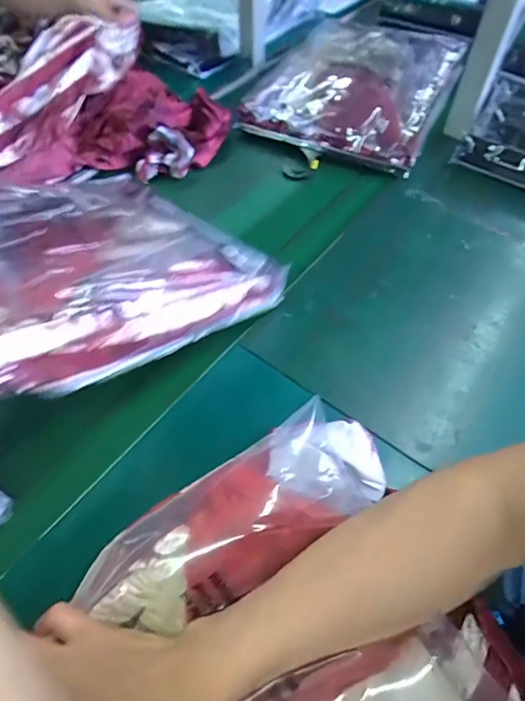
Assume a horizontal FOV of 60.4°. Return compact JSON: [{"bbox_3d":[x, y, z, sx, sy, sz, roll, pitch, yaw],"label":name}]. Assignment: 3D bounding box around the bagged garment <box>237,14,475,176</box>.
[{"bbox_3d":[0.184,-0.520,0.832,0.315,0.054,0.420,21,58,15],"label":"bagged garment"}]

